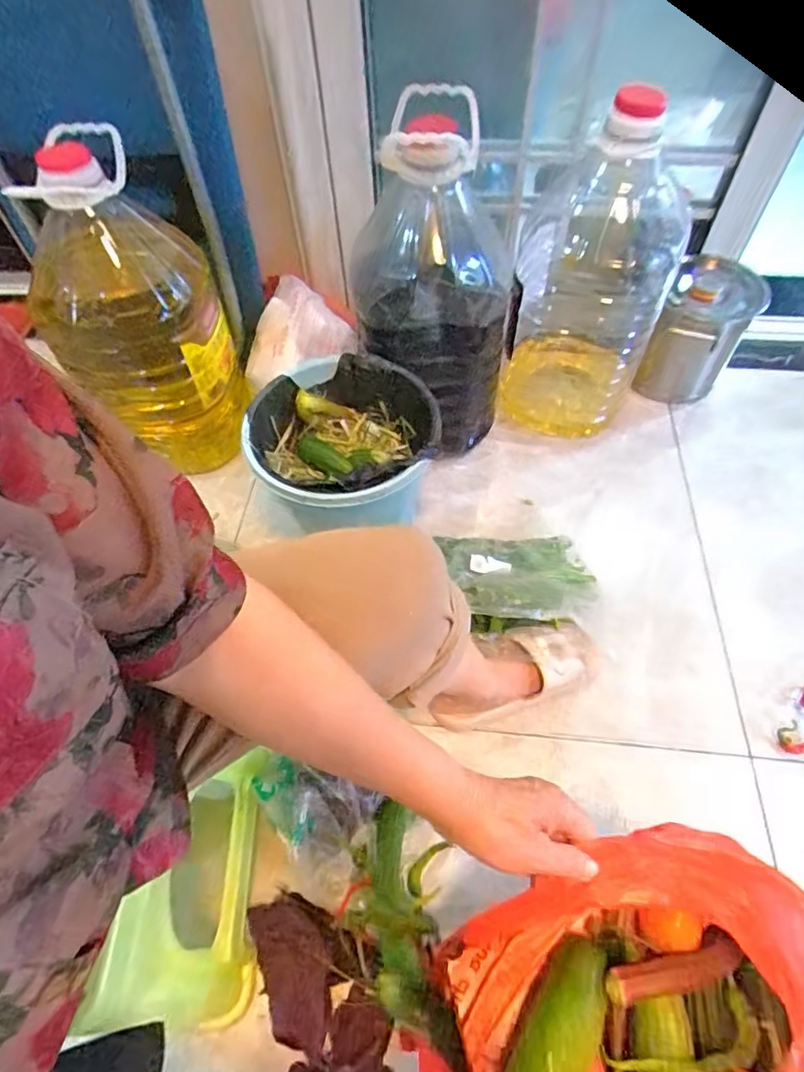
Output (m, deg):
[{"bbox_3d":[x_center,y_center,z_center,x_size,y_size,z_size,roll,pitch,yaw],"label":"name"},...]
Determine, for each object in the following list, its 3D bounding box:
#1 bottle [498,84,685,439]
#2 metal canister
[{"bbox_3d":[0.309,-0.420,0.884,0.217,0.500,0.230,12,59,9],"label":"bottle"},{"bbox_3d":[0.559,-0.379,1.023,0.150,0.198,0.193,23,61,15],"label":"metal canister"}]

